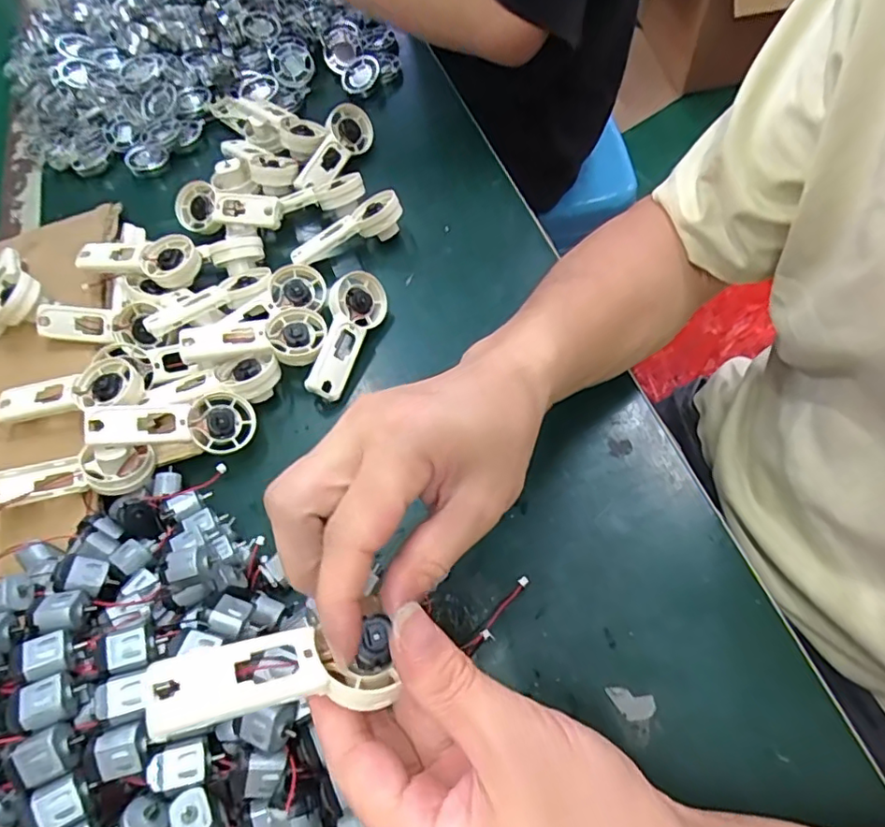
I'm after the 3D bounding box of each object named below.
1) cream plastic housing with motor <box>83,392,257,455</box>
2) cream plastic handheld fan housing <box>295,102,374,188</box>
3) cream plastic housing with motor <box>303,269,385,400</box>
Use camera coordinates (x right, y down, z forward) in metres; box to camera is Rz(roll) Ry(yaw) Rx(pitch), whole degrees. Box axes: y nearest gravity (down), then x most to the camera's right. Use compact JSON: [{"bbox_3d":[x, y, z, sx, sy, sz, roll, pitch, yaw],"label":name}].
[{"bbox_3d":[-0.167,0.005,0.359,0.094,0.022,0.043,-2,56,-28],"label":"cream plastic housing with motor"},{"bbox_3d":[-0.092,-0.226,0.488,0.017,0.038,0.098,5,55,49],"label":"cream plastic handheld fan housing"},{"bbox_3d":[-0.070,-0.056,0.399,0.018,0.040,0.095,-8,53,50],"label":"cream plastic housing with motor"}]

